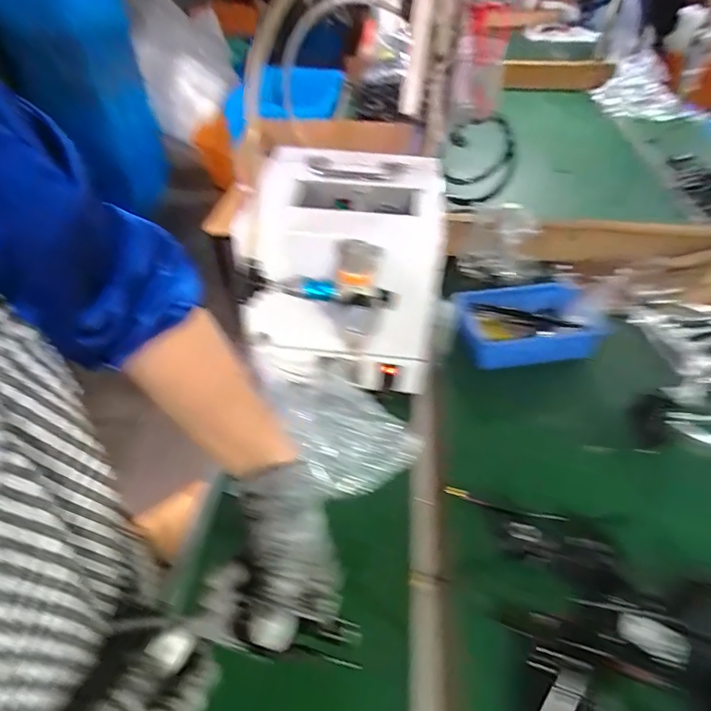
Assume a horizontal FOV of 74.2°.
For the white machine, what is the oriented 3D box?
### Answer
[{"bbox_3d":[-0.012,-0.097,0.654,0.229,0.260,0.290,5,44,6],"label":"white machine"}]

